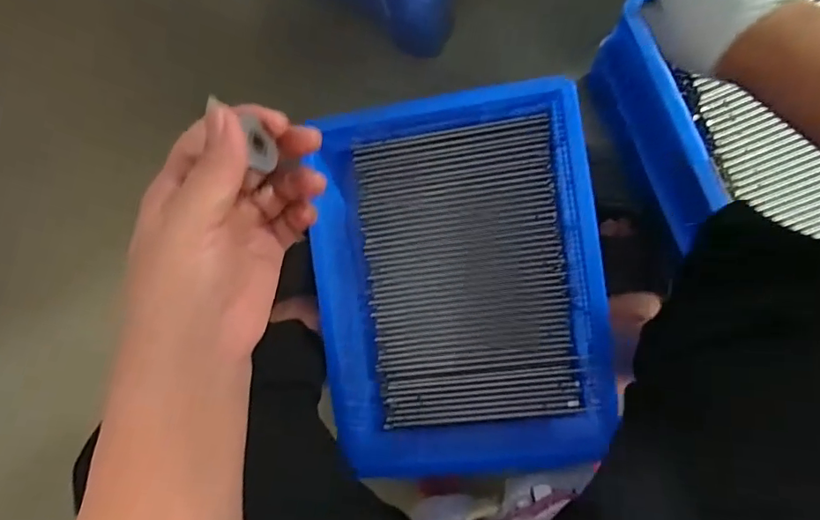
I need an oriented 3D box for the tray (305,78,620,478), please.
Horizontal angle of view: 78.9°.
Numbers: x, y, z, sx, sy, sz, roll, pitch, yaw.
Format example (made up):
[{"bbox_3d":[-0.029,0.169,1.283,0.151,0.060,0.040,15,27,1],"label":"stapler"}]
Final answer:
[{"bbox_3d":[0.059,0.040,0.602,0.310,0.104,0.436,-9,90,9],"label":"tray"}]

